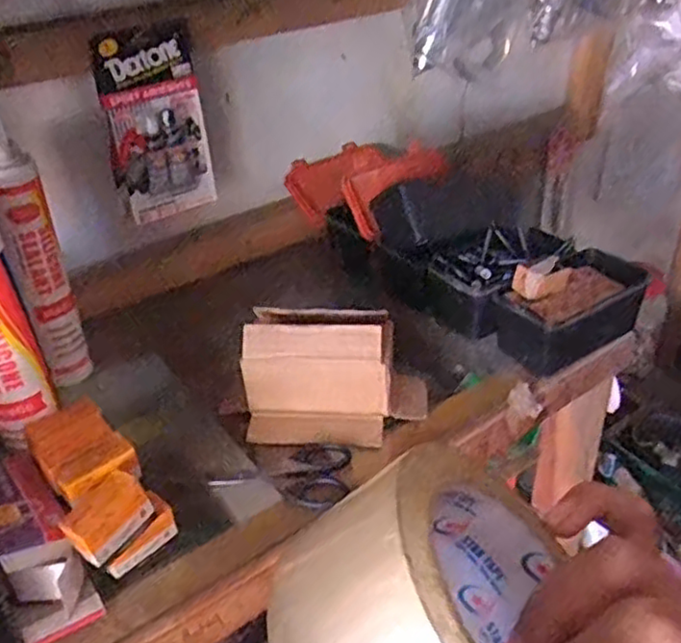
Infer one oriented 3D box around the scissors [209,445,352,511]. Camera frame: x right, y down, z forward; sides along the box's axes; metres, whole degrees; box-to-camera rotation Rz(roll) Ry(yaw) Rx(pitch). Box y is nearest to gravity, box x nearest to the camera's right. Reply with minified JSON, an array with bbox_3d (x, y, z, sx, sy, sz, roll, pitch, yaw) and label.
[{"bbox_3d":[-0.048,0.129,0.545,0.110,0.015,0.066,-10,28,9],"label":"scissors"}]

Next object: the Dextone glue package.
[{"bbox_3d":[-0.181,-0.192,0.678,0.095,0.182,0.028,-13,35,-14],"label":"Dextone glue package"}]

